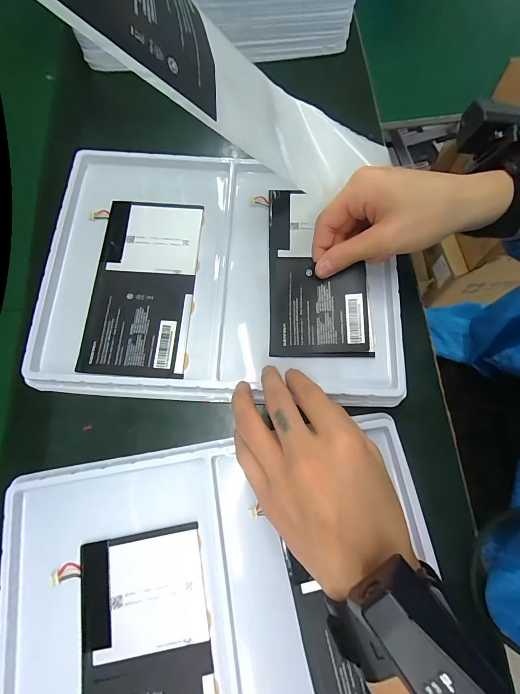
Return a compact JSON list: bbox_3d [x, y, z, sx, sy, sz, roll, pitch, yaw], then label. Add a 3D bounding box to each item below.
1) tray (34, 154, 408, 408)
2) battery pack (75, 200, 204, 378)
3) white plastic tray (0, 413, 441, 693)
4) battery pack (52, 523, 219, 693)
[{"bbox_3d":[-0.033,-0.076,0.305,0.325,0.028,0.237,6,76,1],"label":"tray"},{"bbox_3d":[-0.107,-0.060,0.303,0.092,0.008,0.172,2,74,0],"label":"battery pack"},{"bbox_3d":[-0.024,0.196,0.242,0.317,0.022,0.239,-8,76,-3],"label":"white plastic tray"},{"bbox_3d":[-0.082,0.228,0.230,0.098,0.007,0.169,-11,74,-3],"label":"battery pack"}]

